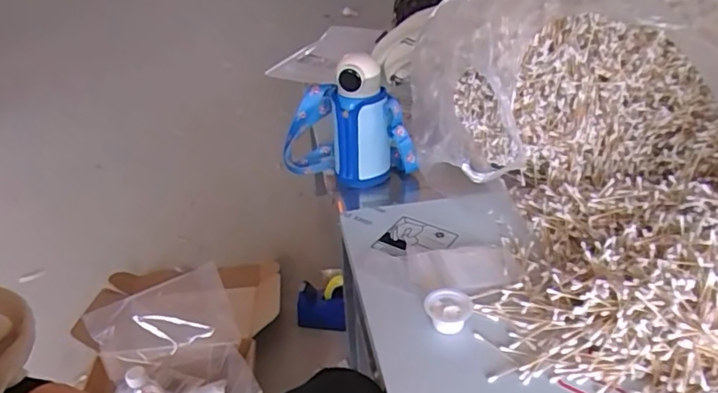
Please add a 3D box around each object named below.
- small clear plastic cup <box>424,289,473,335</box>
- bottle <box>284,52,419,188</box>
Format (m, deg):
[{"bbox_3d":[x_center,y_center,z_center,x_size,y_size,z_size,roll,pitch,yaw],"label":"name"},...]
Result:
[{"bbox_3d":[0.105,0.133,0.635,0.052,0.024,0.056,-2,33,1],"label":"small clear plastic cup"},{"bbox_3d":[-0.019,-0.127,0.889,0.225,0.198,0.088,11,35,20],"label":"bottle"}]

